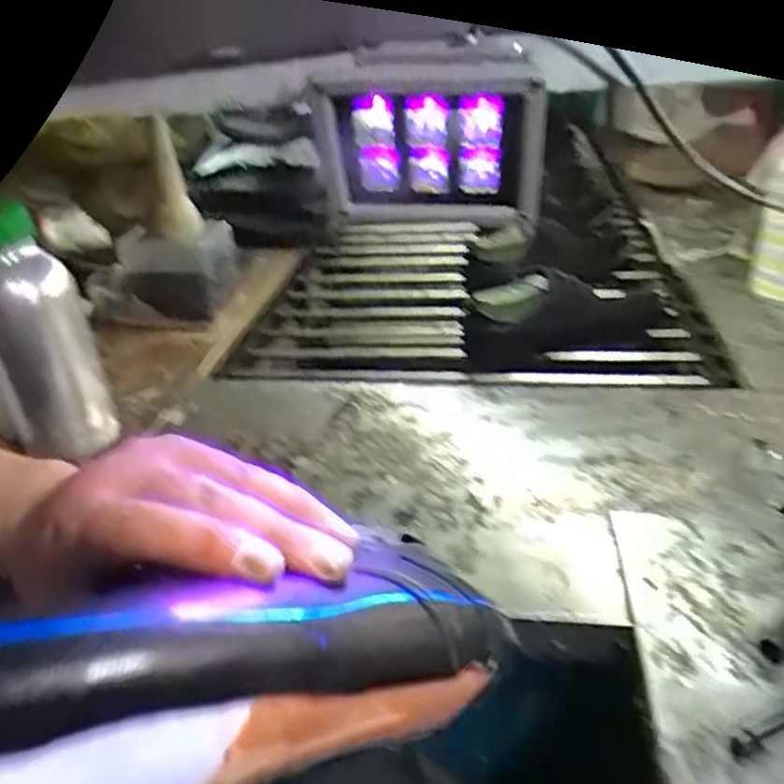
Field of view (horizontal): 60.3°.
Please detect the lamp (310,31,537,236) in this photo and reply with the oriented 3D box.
[{"bbox_3d":[0.022,-0.139,0.374,0.121,0.089,0.061,1,32,11],"label":"lamp"}]

